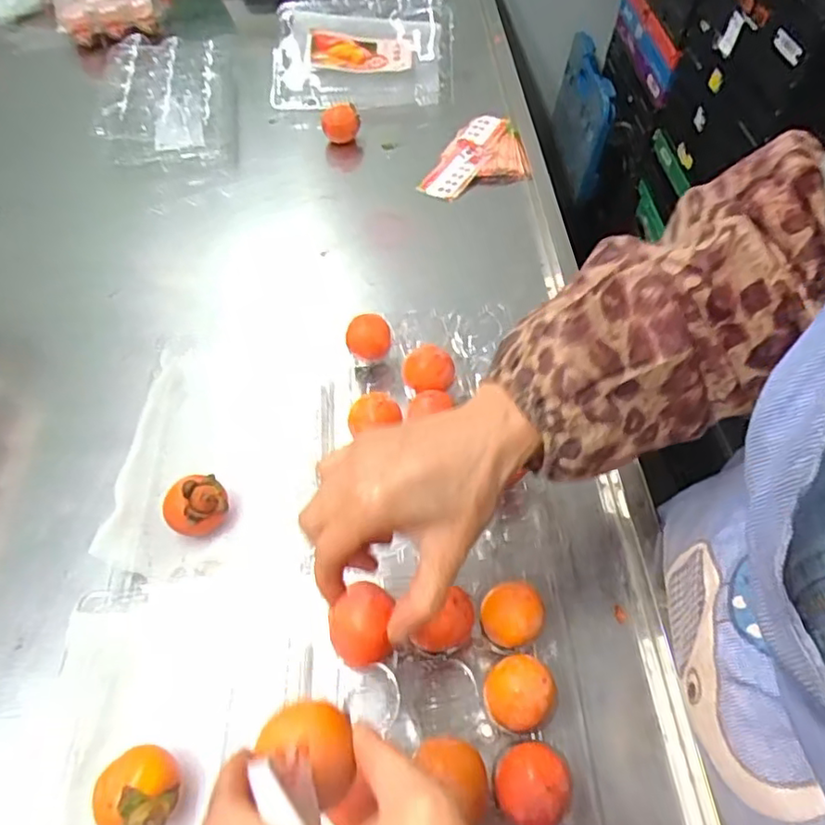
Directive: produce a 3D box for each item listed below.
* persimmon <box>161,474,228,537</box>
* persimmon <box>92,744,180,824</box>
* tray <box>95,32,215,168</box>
[{"bbox_3d":[-0.150,0.068,0.432,0.041,0.038,0.033,-28,59,-19],"label":"persimmon"},{"bbox_3d":[-0.146,0.205,0.334,0.038,0.043,0.043,-18,56,-13],"label":"persimmon"},{"bbox_3d":[-0.302,-0.383,0.758,0.137,0.073,0.215,-6,54,-7],"label":"tray"}]

